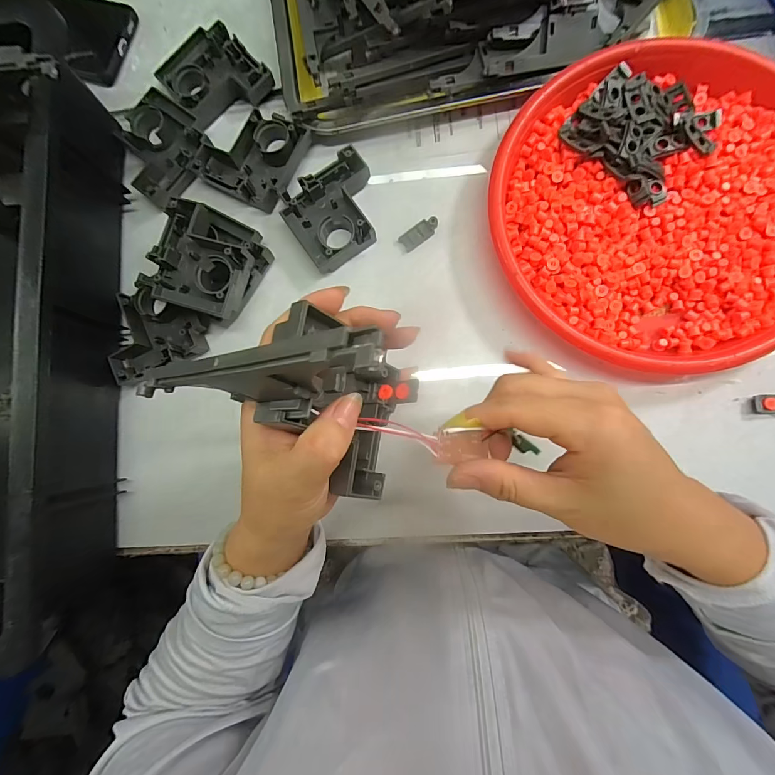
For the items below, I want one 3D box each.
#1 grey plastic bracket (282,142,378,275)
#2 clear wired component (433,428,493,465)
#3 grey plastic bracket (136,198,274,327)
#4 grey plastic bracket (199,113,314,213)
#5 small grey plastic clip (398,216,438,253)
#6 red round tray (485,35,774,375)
[{"bbox_3d":[-0.043,-0.147,0.316,0.079,0.022,0.078,-31,84,2],"label":"grey plastic bracket"},{"bbox_3d":[0.037,0.029,0.186,0.027,0.007,0.017,-1,86,5],"label":"clear wired component"},{"bbox_3d":[-0.145,-0.103,0.311,0.077,0.044,0.086,16,87,6],"label":"grey plastic bracket"},{"bbox_3d":[-0.114,-0.201,0.327,0.076,0.020,0.074,28,89,6],"label":"grey plastic bracket"},{"bbox_3d":[0.027,-0.132,0.319,0.034,0.005,0.016,-35,84,2],"label":"small grey plastic clip"},{"bbox_3d":[0.211,-0.138,0.289,0.237,0.034,0.244,0,86,5],"label":"red round tray"}]

